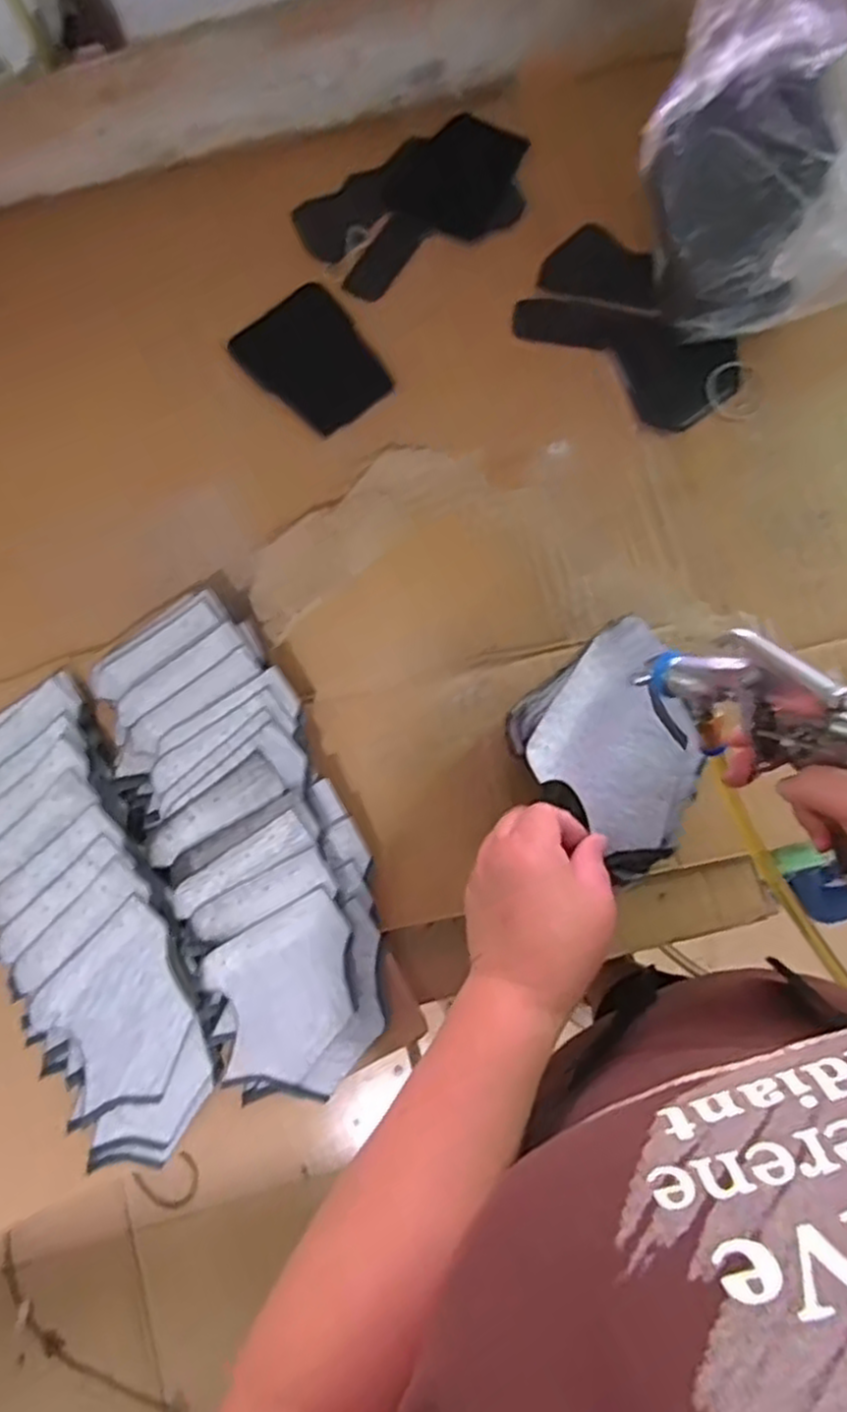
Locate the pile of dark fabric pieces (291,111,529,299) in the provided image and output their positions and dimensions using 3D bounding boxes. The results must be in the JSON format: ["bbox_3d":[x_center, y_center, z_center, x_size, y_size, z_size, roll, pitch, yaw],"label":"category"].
[{"bbox_3d":[0.000,-0.448,0.669,0.209,0.017,0.125,-33,80,-4],"label":"pile of dark fabric pieces"}]

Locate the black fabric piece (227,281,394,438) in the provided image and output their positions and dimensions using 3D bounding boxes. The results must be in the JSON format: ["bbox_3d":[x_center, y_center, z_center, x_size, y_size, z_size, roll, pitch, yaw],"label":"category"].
[{"bbox_3d":[-0.094,-0.293,0.644,0.093,0.004,0.132,-37,77,0],"label":"black fabric piece"}]

